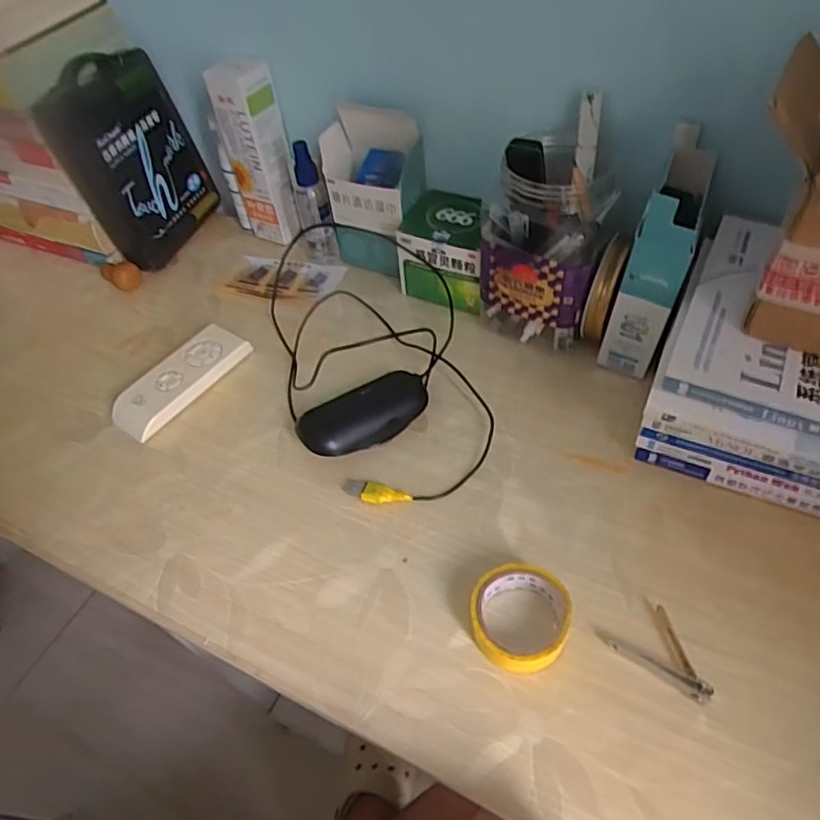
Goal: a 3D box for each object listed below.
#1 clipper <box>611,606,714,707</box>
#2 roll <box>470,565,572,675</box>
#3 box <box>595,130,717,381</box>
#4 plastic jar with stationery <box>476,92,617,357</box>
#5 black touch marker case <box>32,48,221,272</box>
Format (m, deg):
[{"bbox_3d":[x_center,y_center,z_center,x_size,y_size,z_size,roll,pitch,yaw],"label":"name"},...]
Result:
[{"bbox_3d":[0.151,0.151,0.350,0.041,0.011,0.052,-25,55,-12],"label":"clipper"},{"bbox_3d":[0.068,0.129,0.365,0.059,0.025,0.063,-3,54,4],"label":"roll"},{"bbox_3d":[0.198,-0.123,0.469,0.044,0.149,0.117,16,57,17],"label":"box"},{"bbox_3d":[0.111,-0.145,0.484,0.091,0.158,0.099,-3,54,4],"label":"plastic jar with stationery"},{"bbox_3d":[-0.291,-0.258,0.612,0.061,0.192,0.157,0,45,23],"label":"black touch marker case"}]

